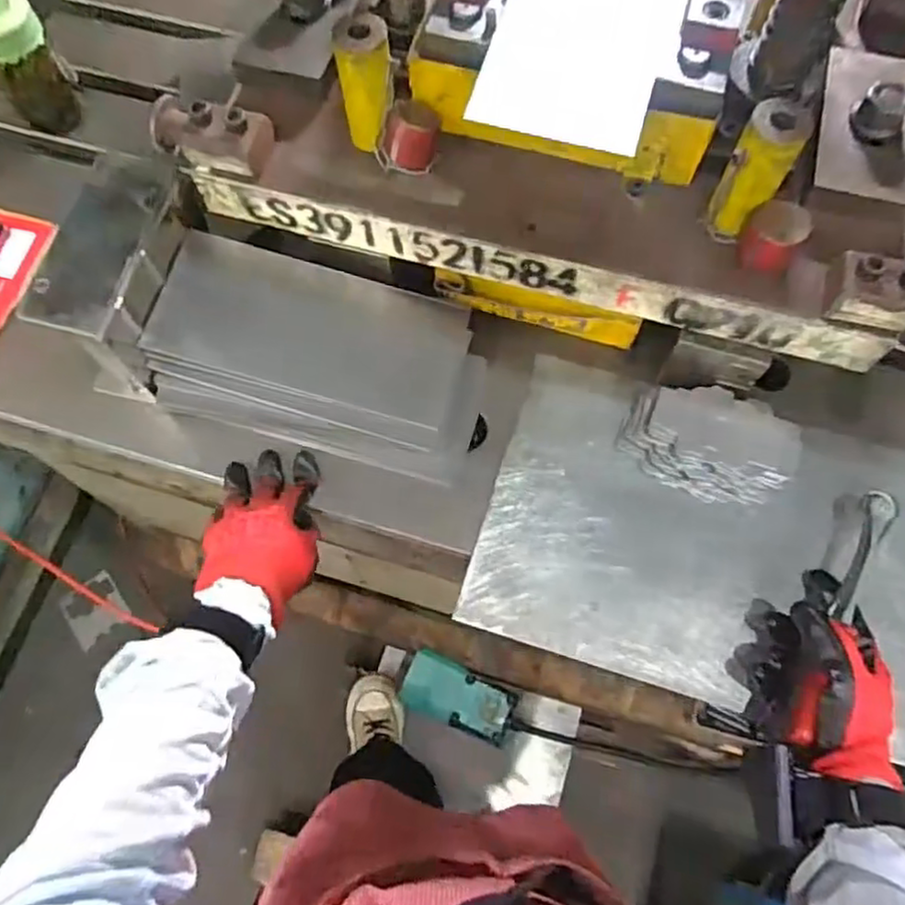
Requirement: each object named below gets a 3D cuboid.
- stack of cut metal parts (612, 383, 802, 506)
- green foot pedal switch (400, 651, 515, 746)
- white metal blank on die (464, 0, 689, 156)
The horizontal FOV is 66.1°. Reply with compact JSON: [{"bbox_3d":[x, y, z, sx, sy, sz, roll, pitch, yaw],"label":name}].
[{"bbox_3d":[0.219,-0.013,0.597,0.136,0.046,0.089,23,70,9],"label":"stack of cut metal parts"},{"bbox_3d":[0.016,0.441,1.237,0.214,0.054,0.104,31,70,-11],"label":"green foot pedal switch"},{"bbox_3d":[0.107,-0.332,0.518,0.127,0.008,0.252,15,71,5],"label":"white metal blank on die"}]

